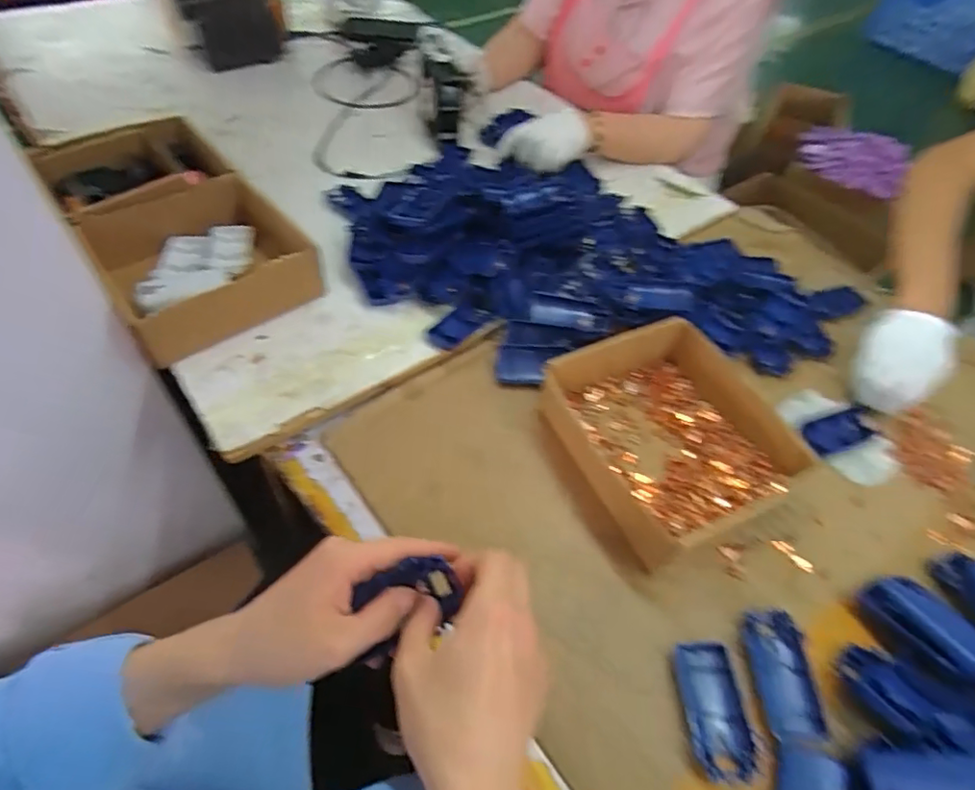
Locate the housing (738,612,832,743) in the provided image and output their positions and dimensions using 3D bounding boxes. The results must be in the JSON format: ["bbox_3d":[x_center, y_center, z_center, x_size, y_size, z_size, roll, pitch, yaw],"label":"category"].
[{"bbox_3d":[0.239,0.227,0.461,0.047,0.015,0.093,1,52,-4],"label":"housing"}]

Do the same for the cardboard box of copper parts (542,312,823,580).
[{"bbox_3d":[0.183,0.039,0.571,0.196,0.062,0.210,-21,57,-19],"label":"cardboard box of copper parts"}]

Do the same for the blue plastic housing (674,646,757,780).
[{"bbox_3d":[0.180,0.247,0.447,0.045,0.013,0.093,1,52,-4],"label":"blue plastic housing"}]

